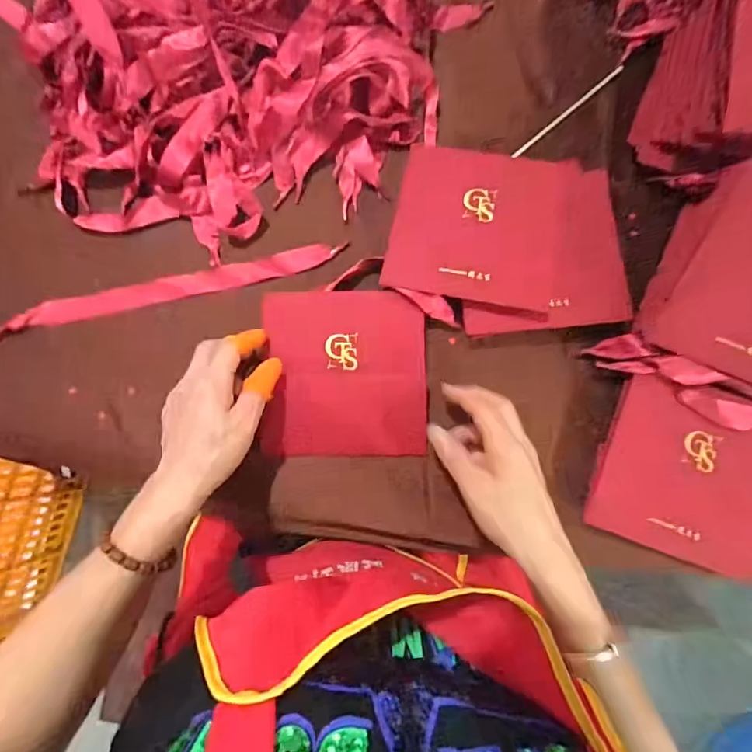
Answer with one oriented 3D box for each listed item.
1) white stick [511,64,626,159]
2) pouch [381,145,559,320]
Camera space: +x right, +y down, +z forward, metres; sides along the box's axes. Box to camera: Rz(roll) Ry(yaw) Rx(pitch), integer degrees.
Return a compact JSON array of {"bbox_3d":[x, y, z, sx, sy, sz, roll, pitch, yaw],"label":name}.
[{"bbox_3d":[0.178,-0.247,0.427,0.136,0.005,0.007,-41,83,-5],"label":"white stick"},{"bbox_3d":[0.086,-0.130,0.392,0.135,0.015,0.136,12,82,2],"label":"pouch"}]

